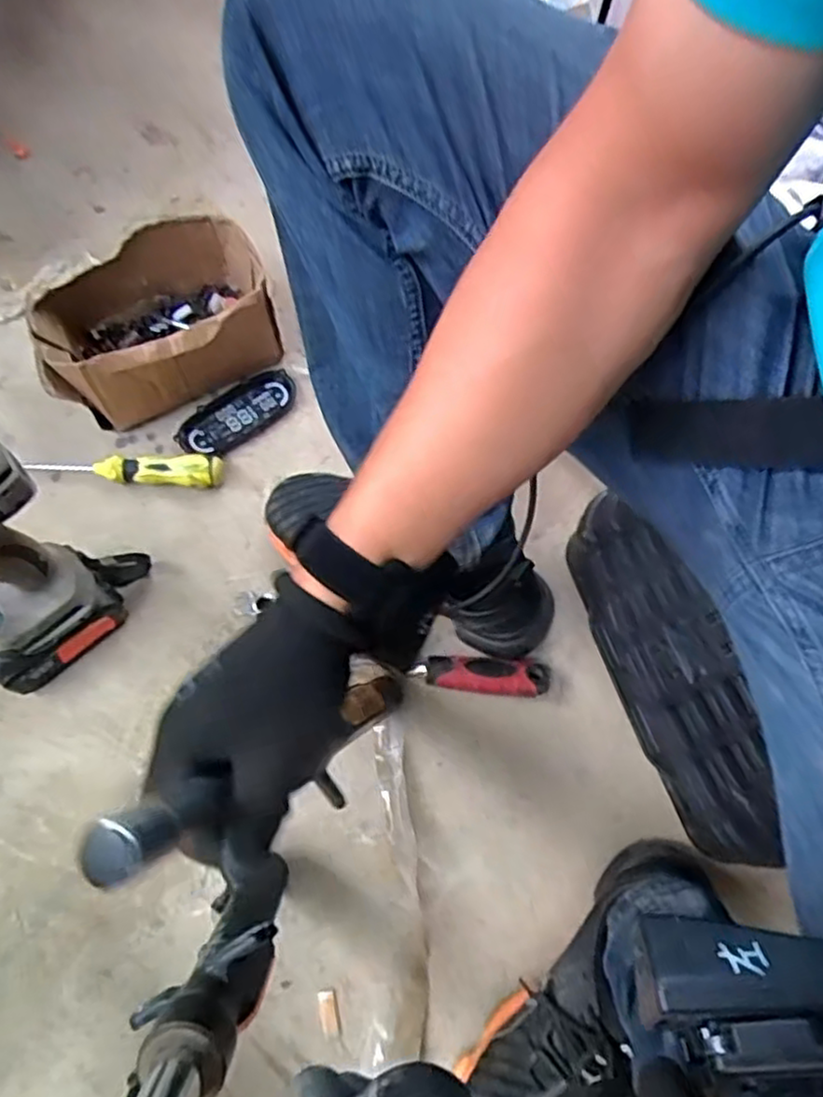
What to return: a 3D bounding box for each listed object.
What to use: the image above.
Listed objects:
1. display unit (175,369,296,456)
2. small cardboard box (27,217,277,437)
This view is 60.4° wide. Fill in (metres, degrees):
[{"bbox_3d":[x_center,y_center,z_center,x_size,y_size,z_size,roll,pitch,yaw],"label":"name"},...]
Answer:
[{"bbox_3d":[-0.176,-0.136,0.725,0.128,0.012,0.060,-34,72,-15],"label":"display unit"},{"bbox_3d":[-0.254,-0.227,0.708,0.215,0.097,0.148,-22,70,-11],"label":"small cardboard box"}]

